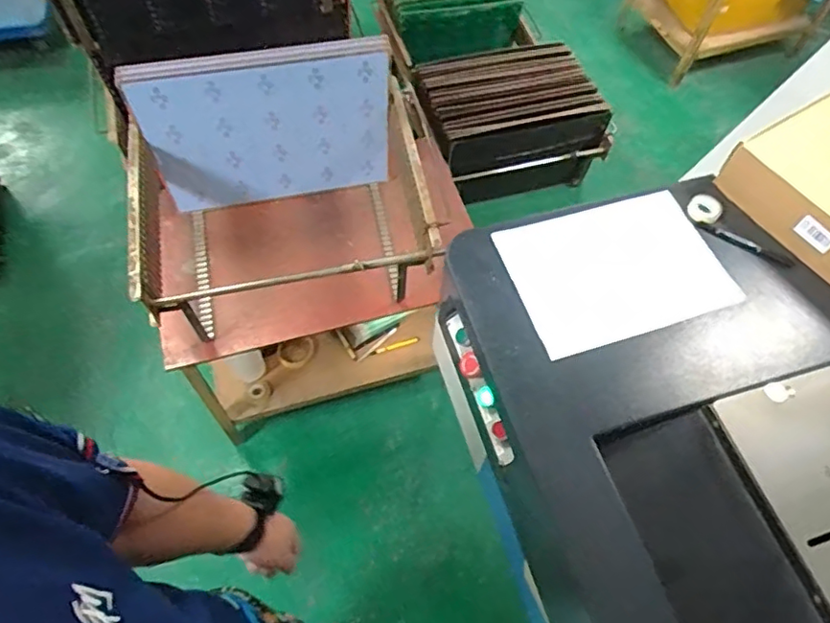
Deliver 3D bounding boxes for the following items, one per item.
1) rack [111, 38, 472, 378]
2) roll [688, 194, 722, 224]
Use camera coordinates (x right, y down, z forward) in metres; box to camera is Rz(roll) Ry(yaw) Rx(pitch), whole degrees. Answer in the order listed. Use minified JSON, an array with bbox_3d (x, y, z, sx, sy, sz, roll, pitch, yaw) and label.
[{"bbox_3d":[-0.220,-0.201,1.079,0.586,0.397,0.411,-9,62,-9],"label":"rack"},{"bbox_3d":[0.438,-0.155,0.878,0.046,0.015,0.044,2,61,-3],"label":"roll"}]

